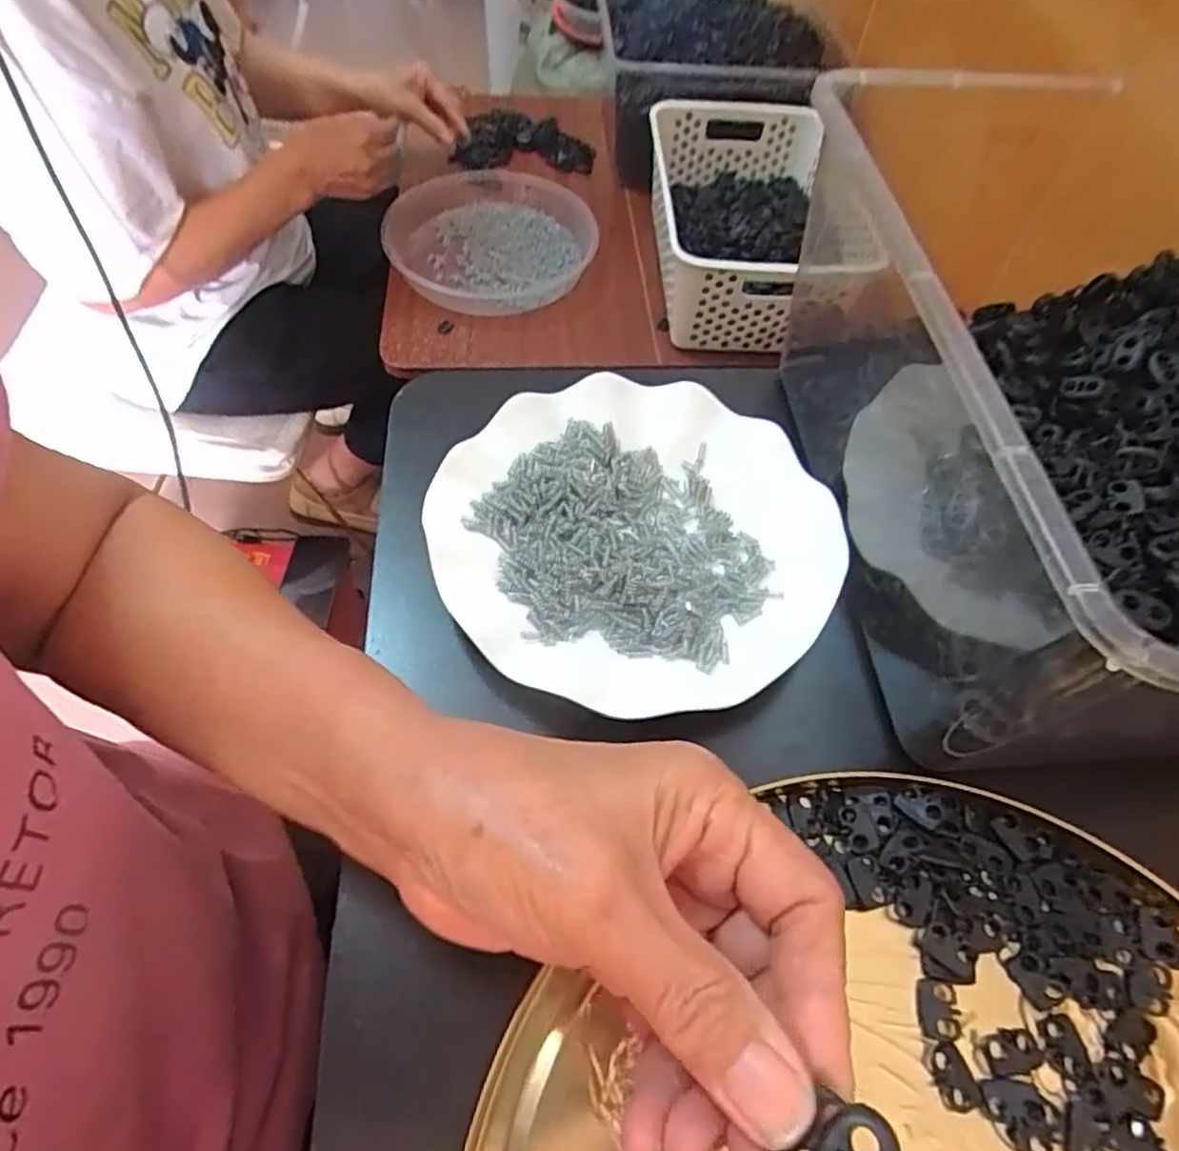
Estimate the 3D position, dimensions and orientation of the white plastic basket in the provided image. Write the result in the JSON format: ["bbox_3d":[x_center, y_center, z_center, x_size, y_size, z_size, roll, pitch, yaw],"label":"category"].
[{"bbox_3d":[0.174,-0.399,0.765,0.200,0.108,0.329,-1,58,-4],"label":"white plastic basket"}]

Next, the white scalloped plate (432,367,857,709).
[{"bbox_3d":[0.020,-0.021,0.330,0.180,0.022,0.172,1,58,-2],"label":"white scalloped plate"}]

